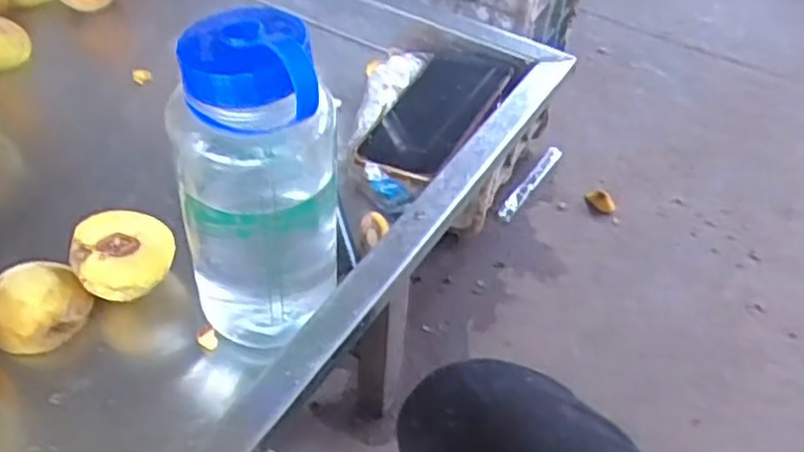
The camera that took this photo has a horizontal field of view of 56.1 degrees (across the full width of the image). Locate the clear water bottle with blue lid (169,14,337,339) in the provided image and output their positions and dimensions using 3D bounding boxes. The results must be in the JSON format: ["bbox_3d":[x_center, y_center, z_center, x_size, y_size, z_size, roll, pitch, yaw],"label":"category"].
[{"bbox_3d":[-0.083,-0.019,0.437,0.089,0.210,0.076,0,46,-5],"label":"clear water bottle with blue lid"}]

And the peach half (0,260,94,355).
[{"bbox_3d":[-0.240,0.053,0.493,0.050,0.037,0.058,32,51,24],"label":"peach half"}]

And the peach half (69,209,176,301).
[{"bbox_3d":[-0.186,0.027,0.512,0.062,0.044,0.064,3,46,-3],"label":"peach half"}]

